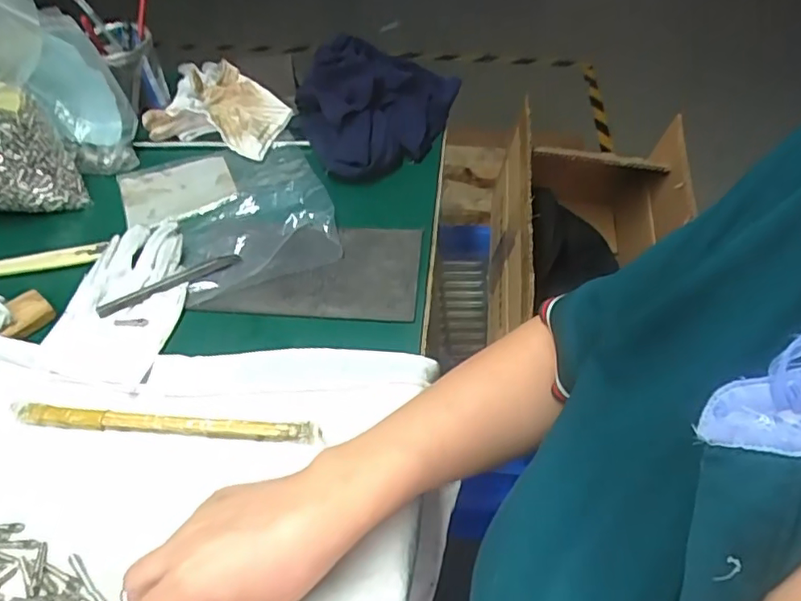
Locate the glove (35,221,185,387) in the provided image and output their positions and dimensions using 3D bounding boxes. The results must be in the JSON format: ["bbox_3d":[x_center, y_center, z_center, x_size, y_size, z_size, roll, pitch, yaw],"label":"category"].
[{"bbox_3d":[-0.228,-0.007,0.482,0.094,0.014,0.168,8,48,6],"label":"glove"}]

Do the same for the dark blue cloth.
[{"bbox_3d":[-0.022,-0.228,0.634,0.192,0.079,0.153,-29,55,-25],"label":"dark blue cloth"}]

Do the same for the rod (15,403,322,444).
[{"bbox_3d":[-0.167,0.087,0.404,0.220,0.012,0.014,4,48,2],"label":"rod"}]

